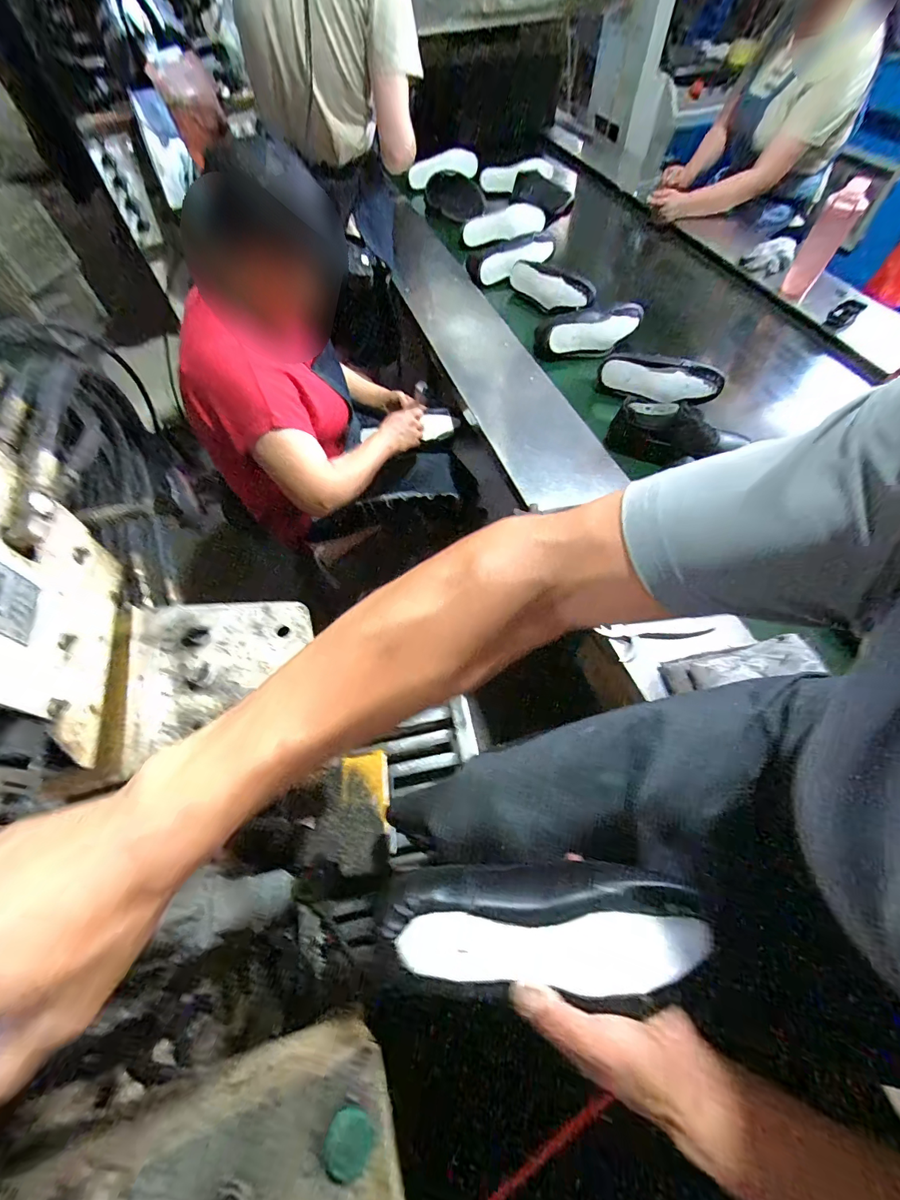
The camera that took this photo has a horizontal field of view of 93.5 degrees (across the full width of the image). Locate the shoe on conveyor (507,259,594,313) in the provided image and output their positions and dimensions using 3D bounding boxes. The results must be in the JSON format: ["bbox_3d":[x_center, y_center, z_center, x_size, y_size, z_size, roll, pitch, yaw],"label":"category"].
[{"bbox_3d":[0.288,-0.889,1.196,0.079,0.082,0.260,-39,67,-19],"label":"shoe on conveyor"}]

